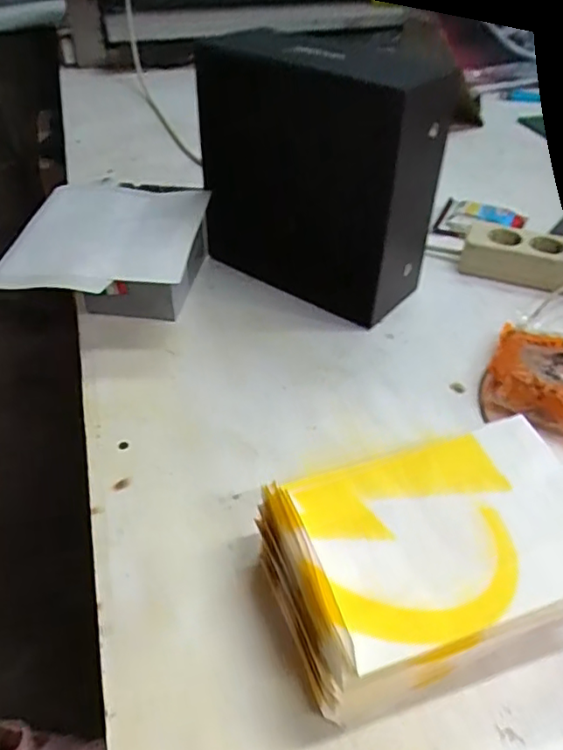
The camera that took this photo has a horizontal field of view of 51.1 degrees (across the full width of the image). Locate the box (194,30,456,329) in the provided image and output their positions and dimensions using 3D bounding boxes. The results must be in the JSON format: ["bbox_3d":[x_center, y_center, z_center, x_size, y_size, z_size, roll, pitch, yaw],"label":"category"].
[{"bbox_3d":[0.036,-0.184,0.564,0.211,0.223,0.109,21,46,22],"label":"box"}]

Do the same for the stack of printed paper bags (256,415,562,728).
[{"bbox_3d":[0.089,0.111,0.360,0.183,0.079,0.123,-12,43,-13],"label":"stack of printed paper bags"}]

